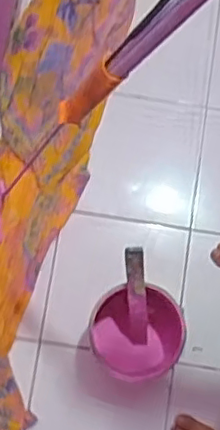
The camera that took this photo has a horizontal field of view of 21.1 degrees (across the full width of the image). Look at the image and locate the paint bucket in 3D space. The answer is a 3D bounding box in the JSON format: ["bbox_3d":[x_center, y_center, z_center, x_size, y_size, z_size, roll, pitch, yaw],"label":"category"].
[{"bbox_3d":[0.056,0.243,1.217,0.191,0.152,0.185,0,79,-1],"label":"paint bucket"}]

